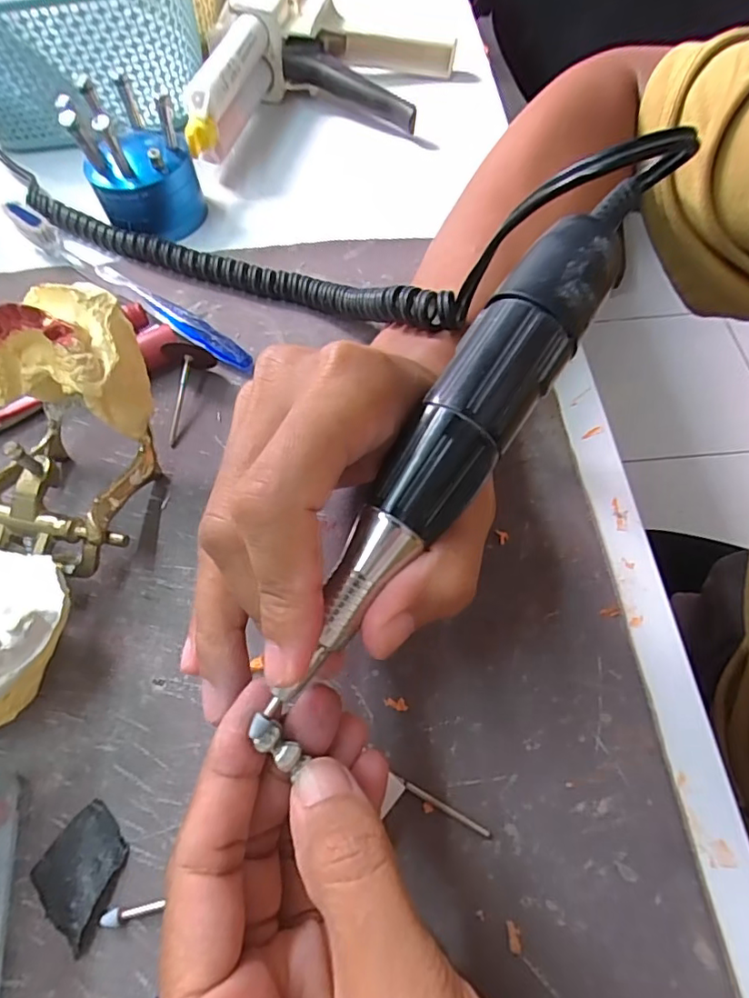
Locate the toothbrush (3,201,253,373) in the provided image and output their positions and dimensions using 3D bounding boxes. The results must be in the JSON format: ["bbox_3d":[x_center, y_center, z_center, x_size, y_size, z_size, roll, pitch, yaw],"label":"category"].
[{"bbox_3d":[-0.134,-0.114,0.297,0.181,0.022,0.011,33,67,19],"label":"toothbrush"}]

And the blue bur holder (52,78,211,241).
[{"bbox_3d":[-0.135,-0.194,0.316,0.058,0.067,0.058,-23,62,-10],"label":"blue bur holder"}]

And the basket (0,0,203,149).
[{"bbox_3d":[-0.204,-0.306,0.376,0.159,0.084,0.120,-16,61,-7],"label":"basket"}]

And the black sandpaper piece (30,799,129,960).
[{"bbox_3d":[-0.091,0.115,0.175,0.027,0.006,0.029,32,67,19],"label":"black sandpaper piece"}]

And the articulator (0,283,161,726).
[{"bbox_3d":[-0.130,0.003,0.200,0.069,0.077,0.145,3,61,5],"label":"articulator"}]

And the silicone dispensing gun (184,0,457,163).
[{"bbox_3d":[-0.035,-0.275,0.368,0.154,0.060,0.164,7,61,6],"label":"silicone dispensing gun"}]

